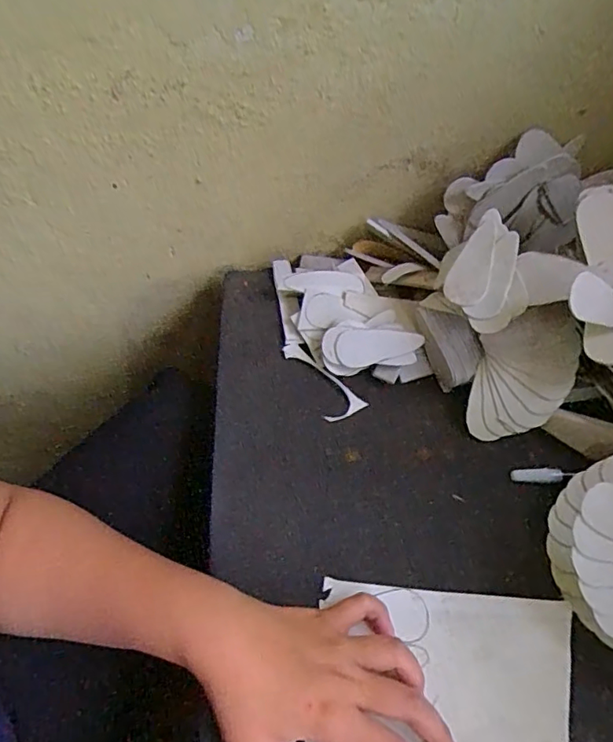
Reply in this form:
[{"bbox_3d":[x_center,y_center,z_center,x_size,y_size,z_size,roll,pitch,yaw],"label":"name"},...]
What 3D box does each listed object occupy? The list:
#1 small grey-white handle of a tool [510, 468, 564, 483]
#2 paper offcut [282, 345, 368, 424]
[{"bbox_3d":[0.178,0.080,0.408,0.038,0.006,0.011,3,56,0],"label":"small grey-white handle of a tool"},{"bbox_3d":[0.008,0.010,0.447,0.086,0.004,0.036,38,63,22],"label":"paper offcut"}]

